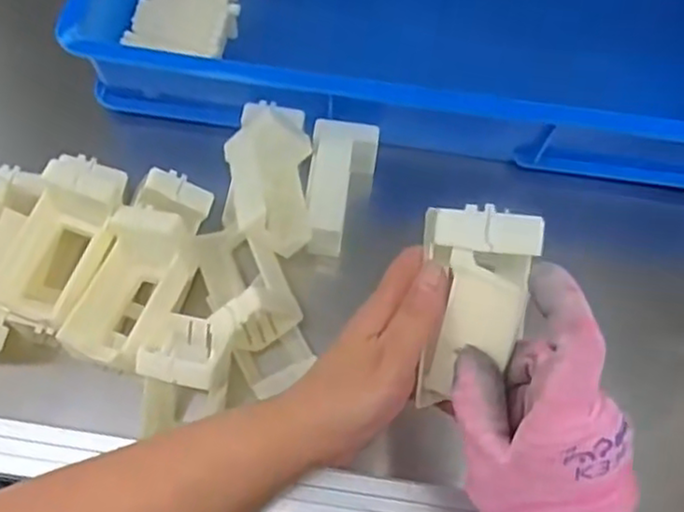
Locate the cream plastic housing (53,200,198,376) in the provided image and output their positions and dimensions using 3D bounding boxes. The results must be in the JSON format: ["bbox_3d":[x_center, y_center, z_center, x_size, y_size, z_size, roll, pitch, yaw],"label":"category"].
[{"bbox_3d":[-0.142,0.024,0.477,0.062,0.055,0.112,15,66,3],"label":"cream plastic housing"}]

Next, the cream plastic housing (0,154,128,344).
[{"bbox_3d":[-0.201,-0.011,0.505,0.058,0.074,0.121,24,79,-16],"label":"cream plastic housing"}]

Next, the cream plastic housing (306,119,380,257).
[{"bbox_3d":[-0.003,-0.051,0.551,0.050,0.034,0.119,10,66,1],"label":"cream plastic housing"}]

